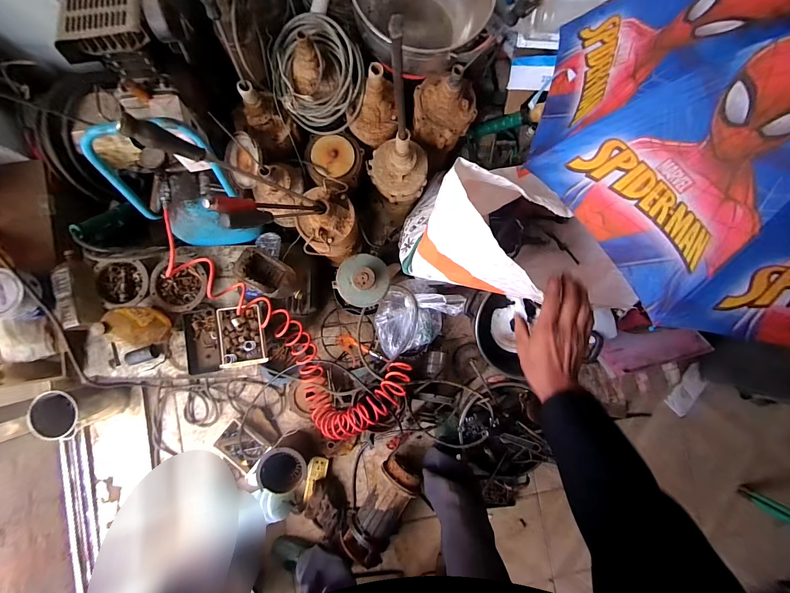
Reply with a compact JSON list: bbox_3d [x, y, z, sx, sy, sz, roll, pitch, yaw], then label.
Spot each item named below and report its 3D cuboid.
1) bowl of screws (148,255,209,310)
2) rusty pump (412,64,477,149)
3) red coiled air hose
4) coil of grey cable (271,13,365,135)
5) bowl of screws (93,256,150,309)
[{"bbox_3d":[-0.601,-0.036,0.952,0.141,0.072,0.148,0,87,-2],"label":"bowl of screws"},{"bbox_3d":[0.133,-0.500,0.884,0.166,0.201,0.137,12,87,-2],"label":"rusty pump"},{"bbox_3d":[-0.319,0.140,0.970,0.762,0.361,0.311,37,87,0],"label":"red coiled air hose"},{"bbox_3d":[-0.191,-0.547,0.843,0.235,0.075,0.235,-4,124,-6],"label":"coil of grey cable"},{"bbox_3d":[-0.742,-0.038,0.919,0.123,0.034,0.136,-7,88,-3],"label":"bowl of screws"}]

